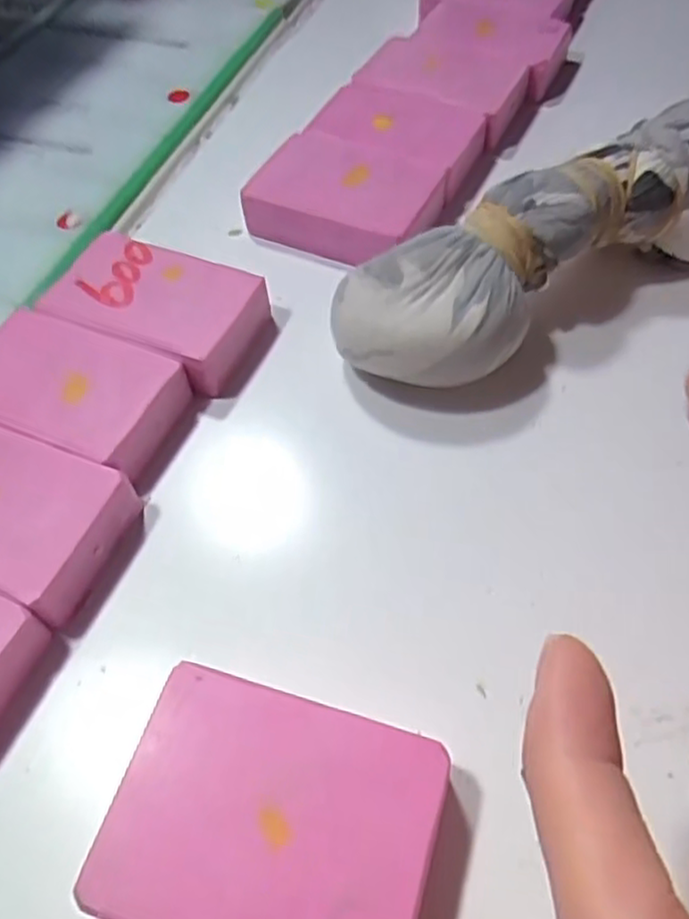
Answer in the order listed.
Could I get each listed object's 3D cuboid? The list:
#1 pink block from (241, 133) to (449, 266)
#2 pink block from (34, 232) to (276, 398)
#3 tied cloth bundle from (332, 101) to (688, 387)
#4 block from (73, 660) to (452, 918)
[{"bbox_3d":[0.000,-0.104,0.282,0.071,0.019,0.049,18,60,15],"label":"pink block"},{"bbox_3d":[-0.065,-0.053,0.250,0.073,0.016,0.045,18,60,15],"label":"pink block"},{"bbox_3d":[0.067,-0.068,0.236,0.145,0.050,0.046,-31,60,-15],"label":"tied cloth bundle"},{"bbox_3d":[-0.016,0.082,0.158,0.068,0.019,0.053,14,58,10],"label":"block"}]

